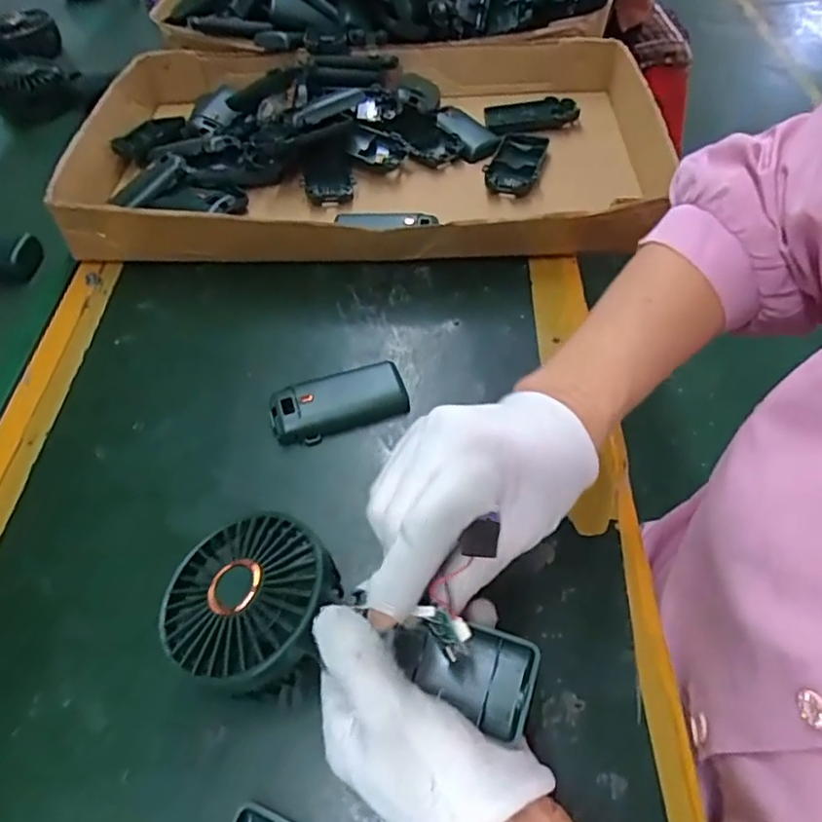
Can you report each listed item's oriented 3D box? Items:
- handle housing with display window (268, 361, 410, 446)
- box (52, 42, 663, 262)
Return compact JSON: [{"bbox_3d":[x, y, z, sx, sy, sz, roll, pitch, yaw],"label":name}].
[{"bbox_3d":[-0.051,-0.006,0.429,0.094,0.015,0.045,-19,53,-9],"label":"handle housing with display window"},{"bbox_3d":[-0.042,-0.258,0.591,0.520,0.069,0.323,0,53,6],"label":"box"}]

